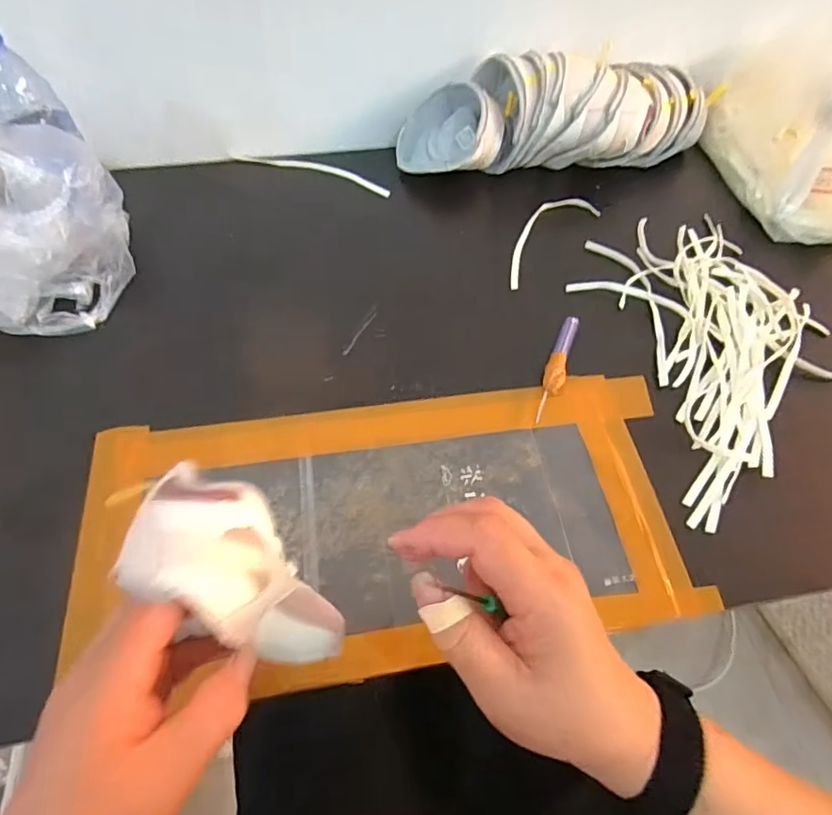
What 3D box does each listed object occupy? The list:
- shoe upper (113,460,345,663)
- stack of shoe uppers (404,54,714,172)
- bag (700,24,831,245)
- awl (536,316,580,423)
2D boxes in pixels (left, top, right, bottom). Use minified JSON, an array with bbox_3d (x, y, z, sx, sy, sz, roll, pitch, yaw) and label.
[{"bbox_3d":[-0.087,0.090,0.277,0.050,0.125,0.065,-4,42,50],"label":"shoe upper"},{"bbox_3d":[0.162,-0.331,0.611,0.364,0.108,0.108,0,57,-1],"label":"stack of shoe uppers"},{"bbox_3d":[0.429,-0.314,0.590,0.117,0.119,0.259,-2,57,-3],"label":"bag"},{"bbox_3d":[0.126,-0.036,0.473,0.017,0.010,0.117,17,58,10],"label":"awl"}]

